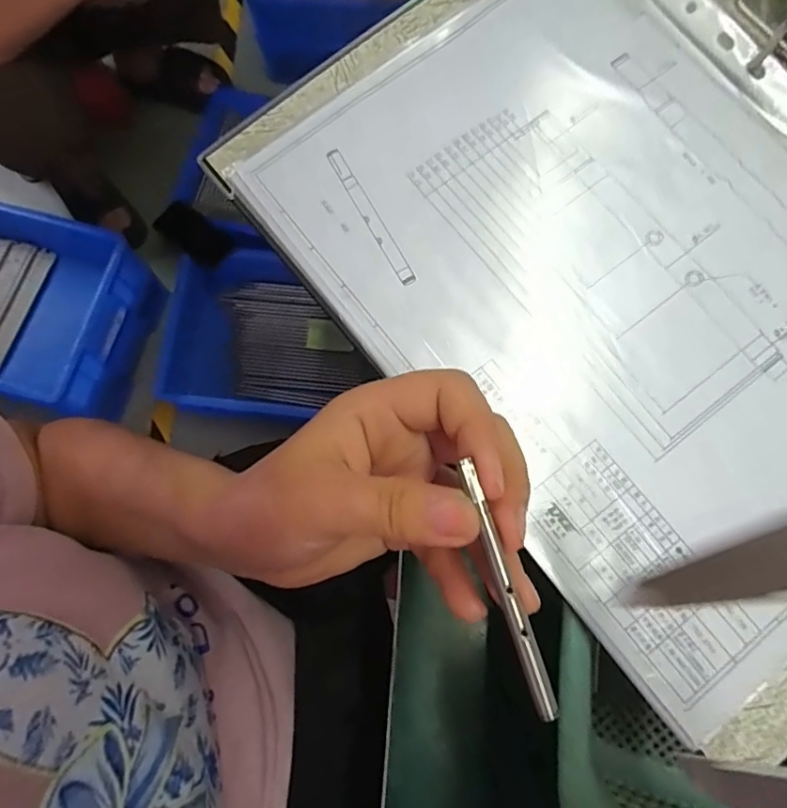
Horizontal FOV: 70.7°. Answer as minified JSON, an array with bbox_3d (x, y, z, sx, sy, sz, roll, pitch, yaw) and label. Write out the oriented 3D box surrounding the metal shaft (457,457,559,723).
[{"bbox_3d":[0.034,0.056,0.168,0.006,0.004,0.079,-18,85,-4],"label":"metal shaft"}]

